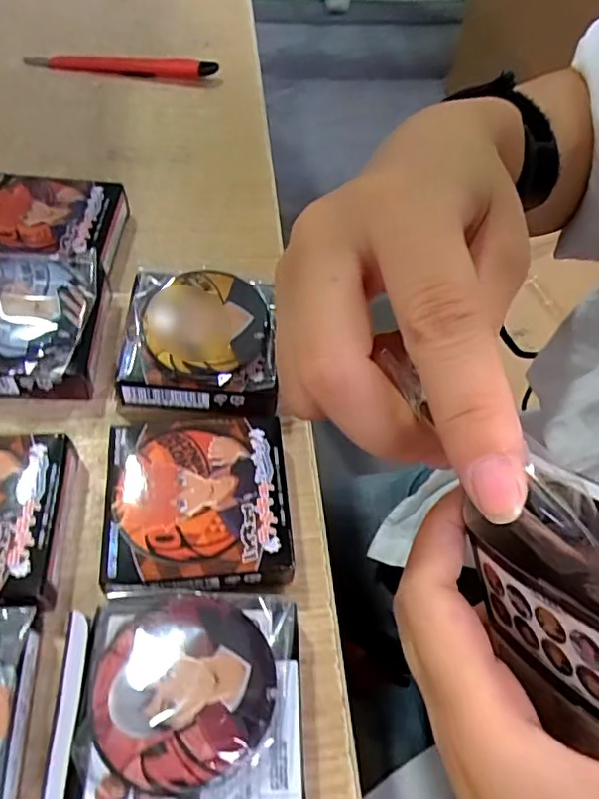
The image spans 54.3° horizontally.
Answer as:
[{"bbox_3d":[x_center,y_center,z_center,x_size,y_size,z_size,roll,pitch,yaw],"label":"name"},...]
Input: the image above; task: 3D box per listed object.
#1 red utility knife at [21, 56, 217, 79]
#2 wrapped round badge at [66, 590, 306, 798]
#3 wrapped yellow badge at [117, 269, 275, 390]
[{"bbox_3d":[-0.134,-0.248,0.433,0.144,0.012,0.017,4,56,-1],"label":"red utility knife"},{"bbox_3d":[-0.034,0.092,0.180,0.067,0.011,0.067,1,56,-3],"label":"wrapped round badge"},{"bbox_3d":[-0.045,-0.034,0.265,0.066,0.012,0.060,4,67,-3],"label":"wrapped yellow badge"}]

